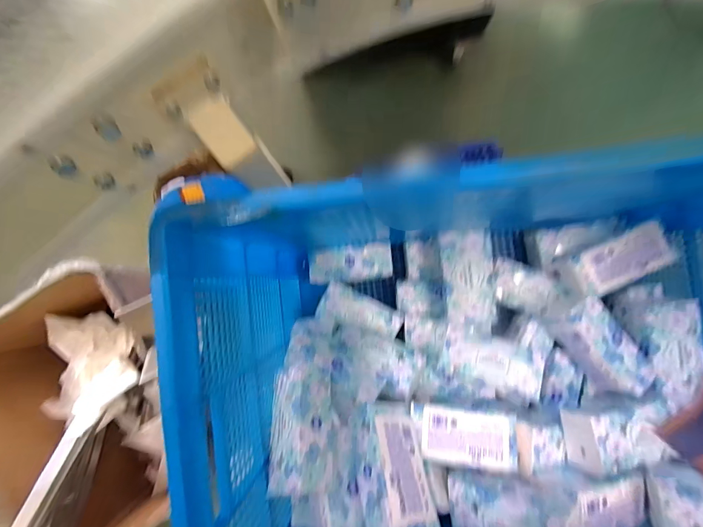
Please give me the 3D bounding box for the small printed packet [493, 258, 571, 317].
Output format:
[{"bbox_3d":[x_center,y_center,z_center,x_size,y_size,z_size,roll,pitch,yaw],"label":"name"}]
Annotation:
[{"bbox_3d":[0.372,0.052,0.725,0.158,0.024,0.092,19,87,3],"label":"small printed packet"}]

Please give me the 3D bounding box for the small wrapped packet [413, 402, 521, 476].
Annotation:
[{"bbox_3d":[0.191,0.294,0.588,0.173,0.031,0.085,5,87,3],"label":"small wrapped packet"}]

